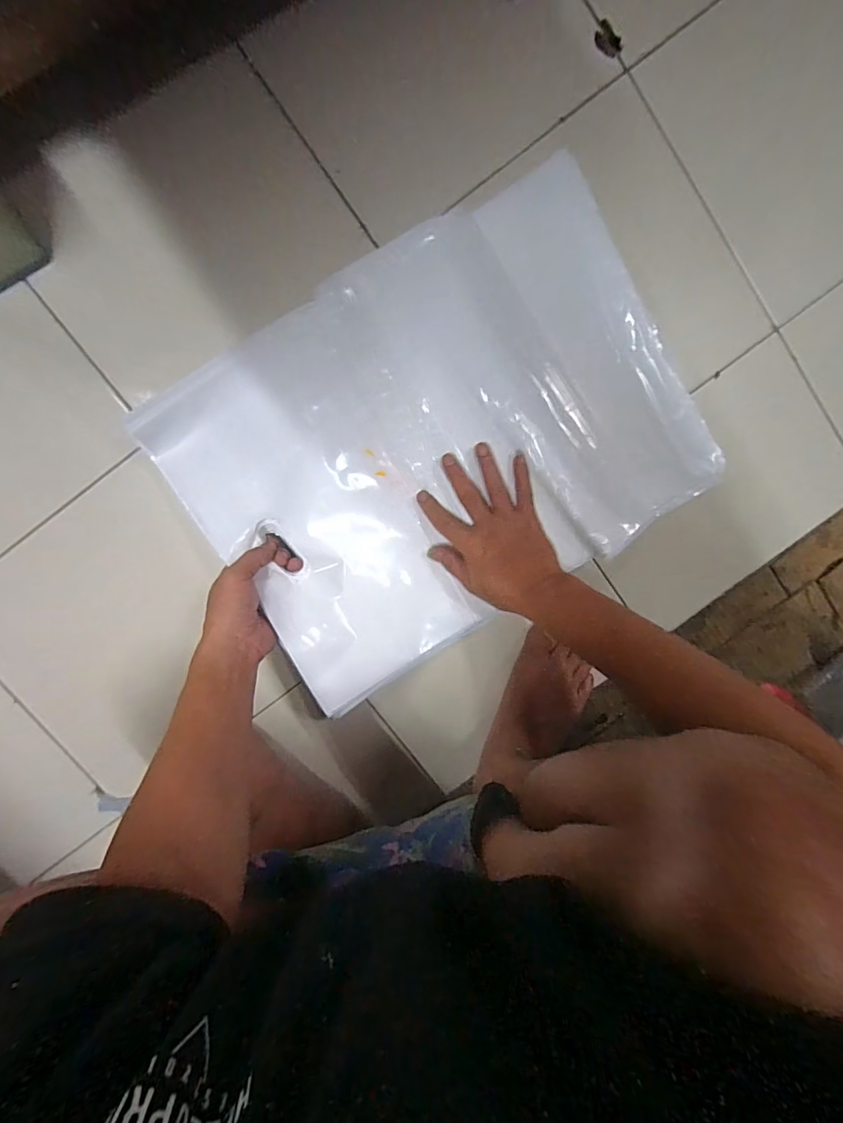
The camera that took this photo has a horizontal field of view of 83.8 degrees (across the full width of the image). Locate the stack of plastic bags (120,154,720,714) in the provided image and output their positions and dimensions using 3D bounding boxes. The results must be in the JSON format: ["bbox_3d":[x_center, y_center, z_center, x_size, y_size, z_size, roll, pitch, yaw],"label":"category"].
[{"bbox_3d":[0.018,-0.115,0.470,0.469,0.038,0.349,-31,96,1],"label":"stack of plastic bags"}]

